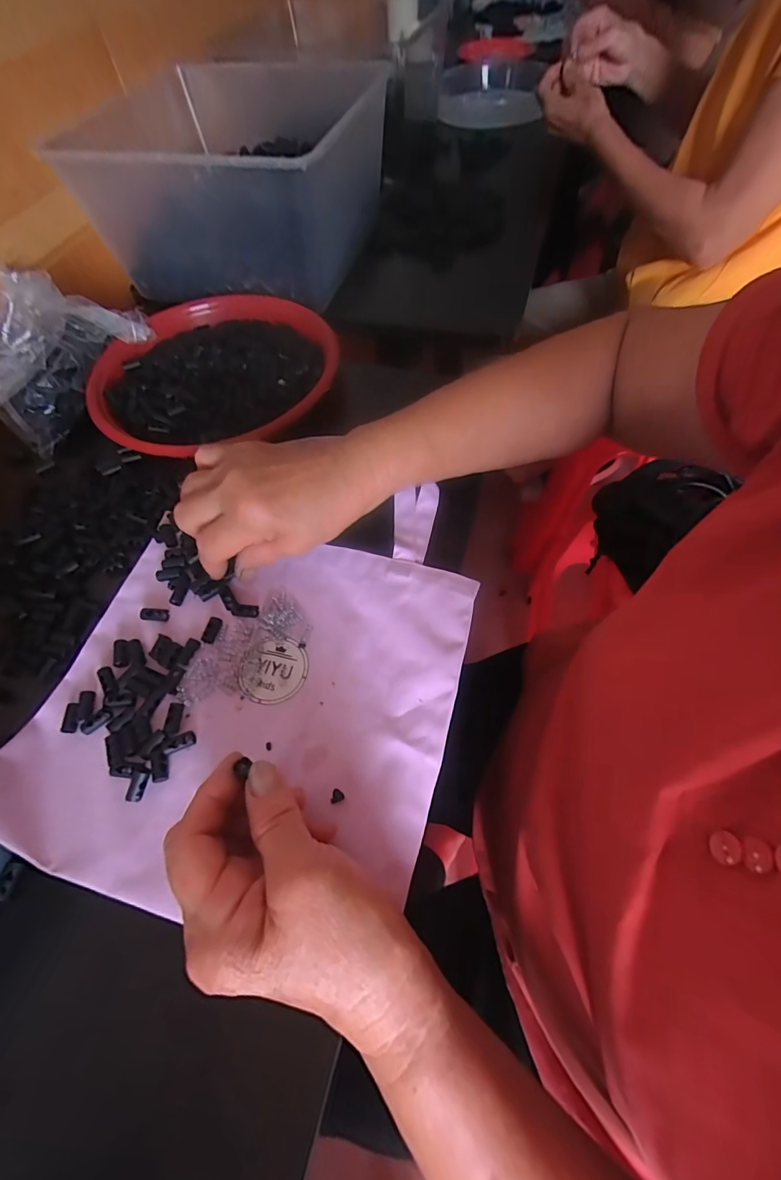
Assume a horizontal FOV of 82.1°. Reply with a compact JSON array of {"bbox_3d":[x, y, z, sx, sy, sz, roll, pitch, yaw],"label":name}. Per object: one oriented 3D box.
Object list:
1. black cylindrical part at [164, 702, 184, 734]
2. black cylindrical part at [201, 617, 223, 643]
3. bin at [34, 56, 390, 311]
[{"bbox_3d":[-0.139,0.082,0.288,0.007,0.005,0.019,1,60,4],"label":"black cylindrical part"},{"bbox_3d":[-0.127,0.028,0.318,0.009,0.004,0.019,8,61,7],"label":"black cylindrical part"},{"bbox_3d":[-0.167,-0.461,0.515,0.302,0.142,0.283,7,61,7],"label":"bin"}]

